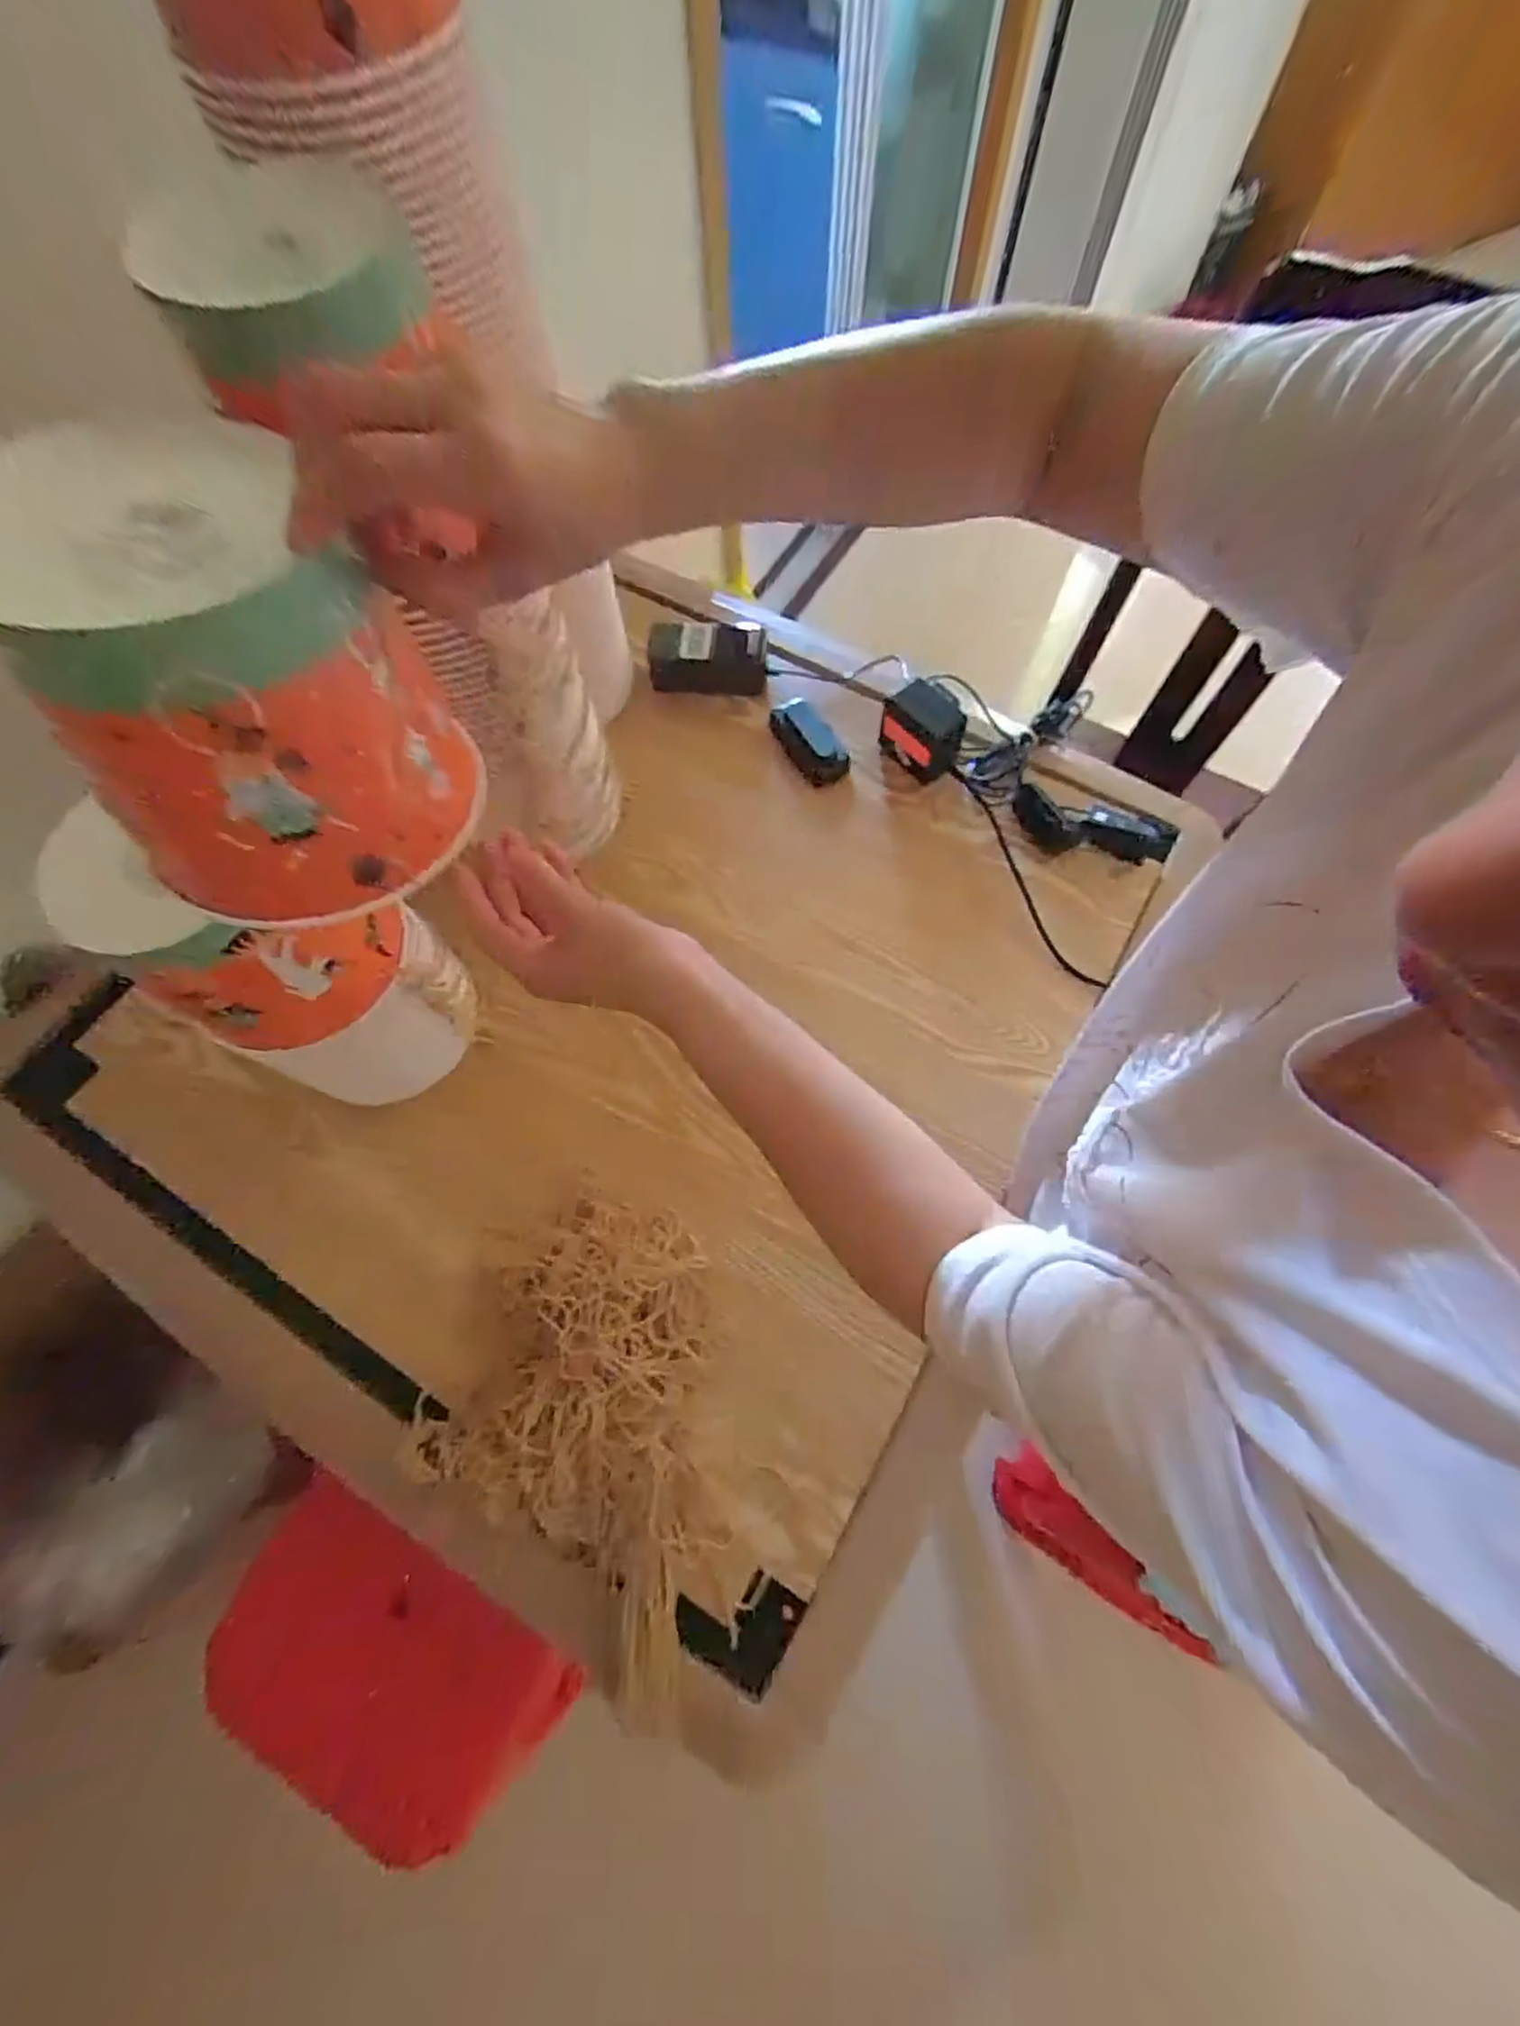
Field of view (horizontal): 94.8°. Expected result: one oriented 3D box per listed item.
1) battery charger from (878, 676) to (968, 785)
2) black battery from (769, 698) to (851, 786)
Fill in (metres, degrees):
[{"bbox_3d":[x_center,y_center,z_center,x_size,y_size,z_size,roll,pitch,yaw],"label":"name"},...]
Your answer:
[{"bbox_3d":[0.171,-0.293,0.724,0.084,0.068,0.066,37,74,12],"label":"battery charger"},{"bbox_3d":[0.051,-0.294,0.757,0.050,0.020,0.108,-32,74,-11],"label":"black battery"}]

